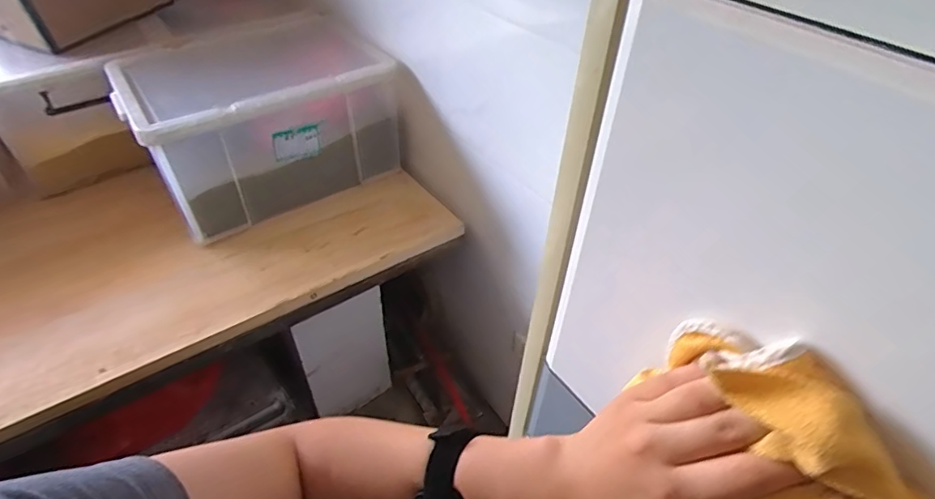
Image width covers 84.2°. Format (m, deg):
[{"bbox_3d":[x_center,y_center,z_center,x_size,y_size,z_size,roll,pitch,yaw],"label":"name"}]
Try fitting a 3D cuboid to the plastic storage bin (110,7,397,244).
[{"bbox_3d":[-0.546,-0.345,1.369,0.580,0.314,0.486,-30,51,-29],"label":"plastic storage bin"}]

